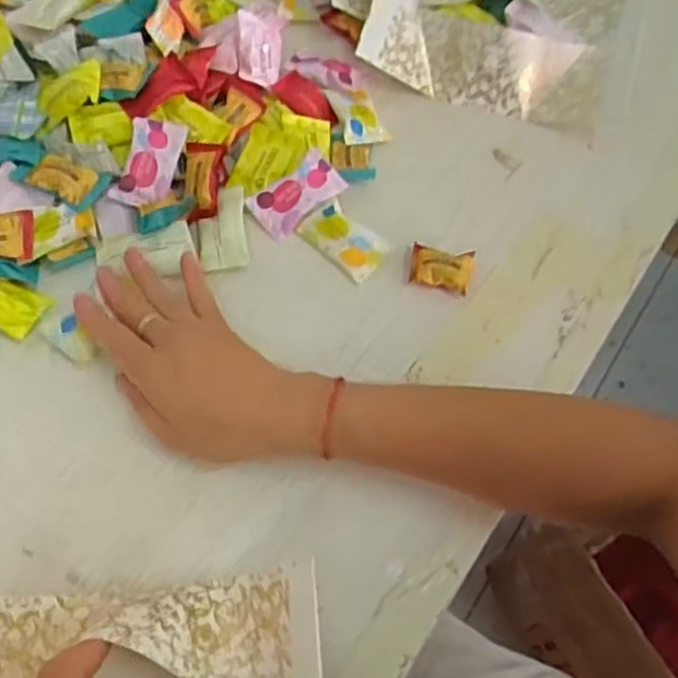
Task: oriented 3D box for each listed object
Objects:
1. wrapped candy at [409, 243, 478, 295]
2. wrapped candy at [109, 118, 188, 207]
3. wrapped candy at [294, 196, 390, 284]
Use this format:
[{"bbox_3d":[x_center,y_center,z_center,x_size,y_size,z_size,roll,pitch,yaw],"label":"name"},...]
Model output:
[{"bbox_3d":[0.069,-0.048,0.491,0.042,0.019,0.030,16,63,6],"label":"wrapped candy"},{"bbox_3d":[-0.131,-0.123,0.502,0.036,0.008,0.068,16,76,-7],"label":"wrapped candy"},{"bbox_3d":[0.004,-0.070,0.498,0.060,0.009,0.038,39,67,16],"label":"wrapped candy"}]

